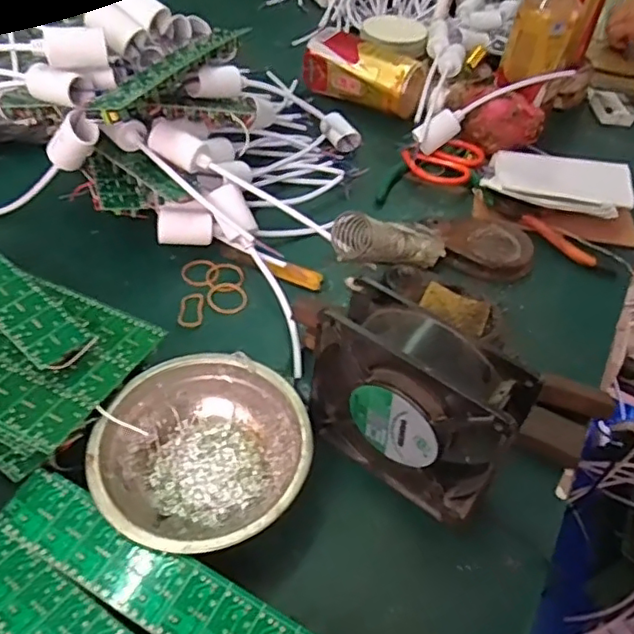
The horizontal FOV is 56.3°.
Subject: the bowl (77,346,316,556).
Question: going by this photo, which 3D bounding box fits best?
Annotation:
[{"bbox_3d":[-0.070,0.086,0.368,0.125,0.042,0.125,3,47,-3],"label":"bowl"}]

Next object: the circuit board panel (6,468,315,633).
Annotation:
[{"bbox_3d":[-0.075,0.141,0.305,0.212,0.004,0.039,25,54,16],"label":"circuit board panel"}]

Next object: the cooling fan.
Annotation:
[{"bbox_3d":[0.056,0.053,0.357,0.121,0.120,0.048,35,53,24],"label":"cooling fan"}]

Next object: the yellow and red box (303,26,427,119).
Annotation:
[{"bbox_3d":[0.059,-0.294,0.713,0.153,0.058,0.061,26,50,17],"label":"yellow and red box"}]

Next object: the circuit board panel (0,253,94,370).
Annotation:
[{"bbox_3d":[-0.229,-0.029,0.408,0.198,0.005,0.036,35,57,25],"label":"circuit board panel"}]

